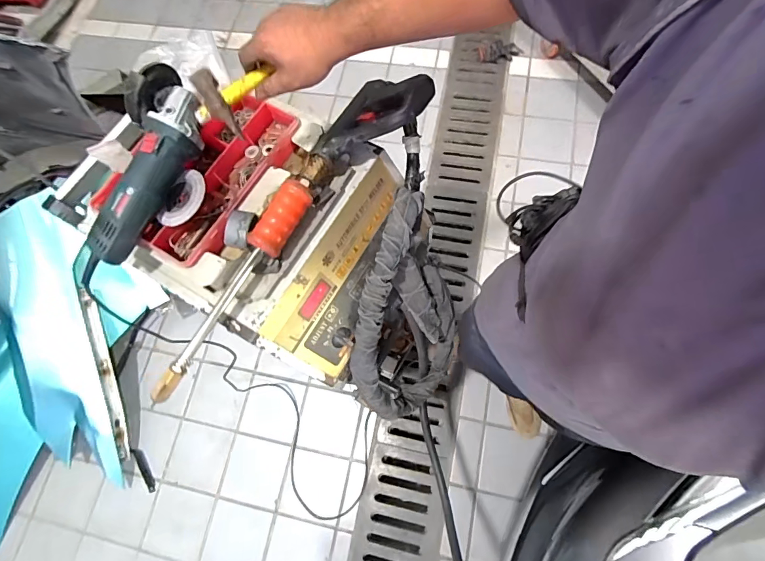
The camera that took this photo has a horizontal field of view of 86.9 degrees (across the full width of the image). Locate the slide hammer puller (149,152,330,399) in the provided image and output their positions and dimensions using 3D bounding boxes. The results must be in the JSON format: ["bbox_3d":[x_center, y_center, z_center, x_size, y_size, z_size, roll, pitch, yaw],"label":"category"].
[{"bbox_3d":[-0.188,-0.024,0.597,0.079,0.067,0.421,19,73,6],"label":"slide hammer puller"}]

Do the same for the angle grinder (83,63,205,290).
[{"bbox_3d":[-0.343,-0.152,0.591,0.104,0.092,0.326,18,86,0],"label":"angle grinder"}]

